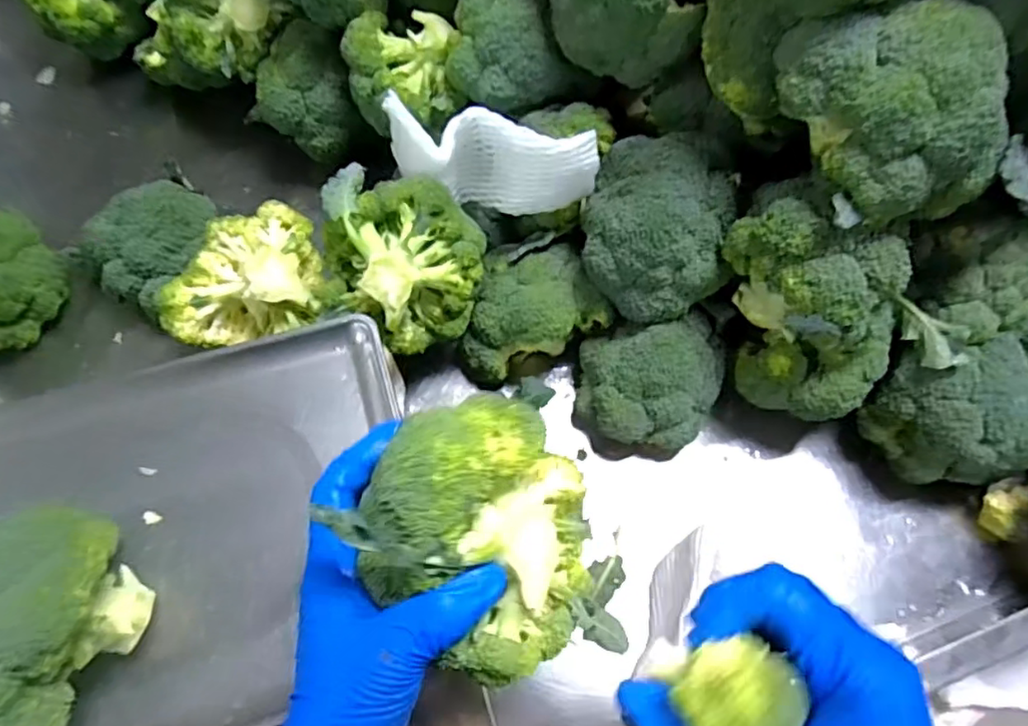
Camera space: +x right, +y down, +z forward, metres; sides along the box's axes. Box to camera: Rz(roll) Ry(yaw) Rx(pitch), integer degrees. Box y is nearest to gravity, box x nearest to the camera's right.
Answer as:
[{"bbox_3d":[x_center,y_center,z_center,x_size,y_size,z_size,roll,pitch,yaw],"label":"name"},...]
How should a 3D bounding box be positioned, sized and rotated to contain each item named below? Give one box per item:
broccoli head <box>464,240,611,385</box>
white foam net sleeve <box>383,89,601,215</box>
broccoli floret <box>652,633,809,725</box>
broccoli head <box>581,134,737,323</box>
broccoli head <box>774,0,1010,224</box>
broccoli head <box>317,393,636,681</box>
[{"bbox_3d":[0.005,-0.047,0.522,0.119,0.084,0.095,-21,67,-10],"label":"broccoli head"},{"bbox_3d":[-0.021,-0.158,0.484,0.170,0.079,0.049,20,66,8],"label":"white foam net sleeve"},{"bbox_3d":[0.077,0.116,0.215,0.042,0.029,0.034,-15,67,-8],"label":"broccoli floret"},{"bbox_3d":[0.107,-0.103,0.465,0.107,0.090,0.119,8,65,2],"label":"broccoli head"},{"bbox_3d":[0.225,-0.150,0.371,0.119,0.085,0.100,-3,65,-3],"label":"broccoli head"},{"bbox_3d":[-0.010,0.077,0.273,0.107,0.095,0.115,1,65,-1],"label":"broccoli head"}]

